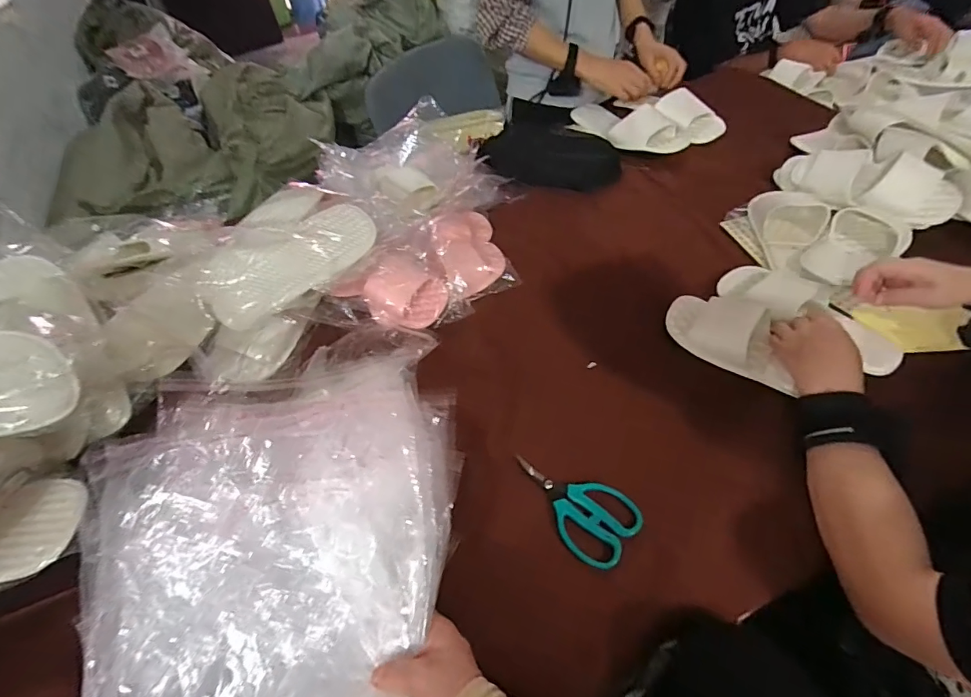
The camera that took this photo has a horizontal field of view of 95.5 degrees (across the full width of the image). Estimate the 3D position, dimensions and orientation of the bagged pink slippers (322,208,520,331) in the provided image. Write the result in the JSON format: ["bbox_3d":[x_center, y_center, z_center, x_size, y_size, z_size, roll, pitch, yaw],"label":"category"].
[{"bbox_3d":[-0.069,-0.135,0.708,0.158,0.071,0.294,36,63,27],"label":"bagged pink slippers"}]

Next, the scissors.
[{"bbox_3d":[0.097,0.171,0.498,0.144,0.007,0.080,34,62,27],"label":"scissors"}]

